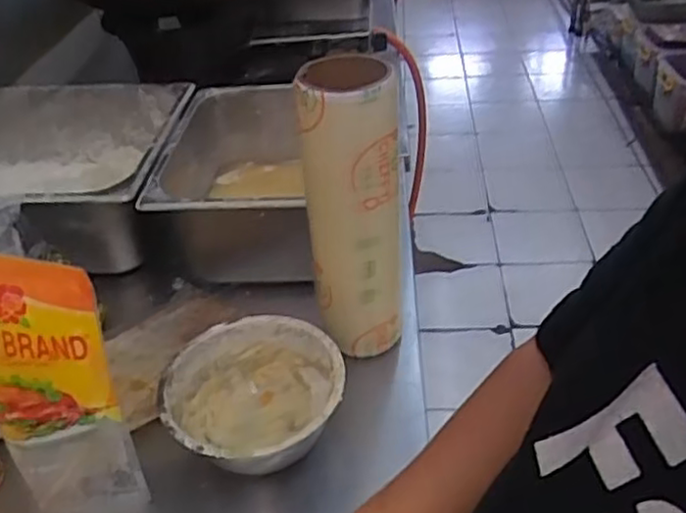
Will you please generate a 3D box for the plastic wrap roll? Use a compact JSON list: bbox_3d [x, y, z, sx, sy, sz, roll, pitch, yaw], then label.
[{"bbox_3d":[0.009,-0.037,0.702,0.084,0.309,0.081,-3,37,2],"label":"plastic wrap roll"}]

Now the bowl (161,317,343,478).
[{"bbox_3d":[-0.084,0.144,0.679,0.167,0.087,0.159,-3,37,2],"label":"bowl"}]

